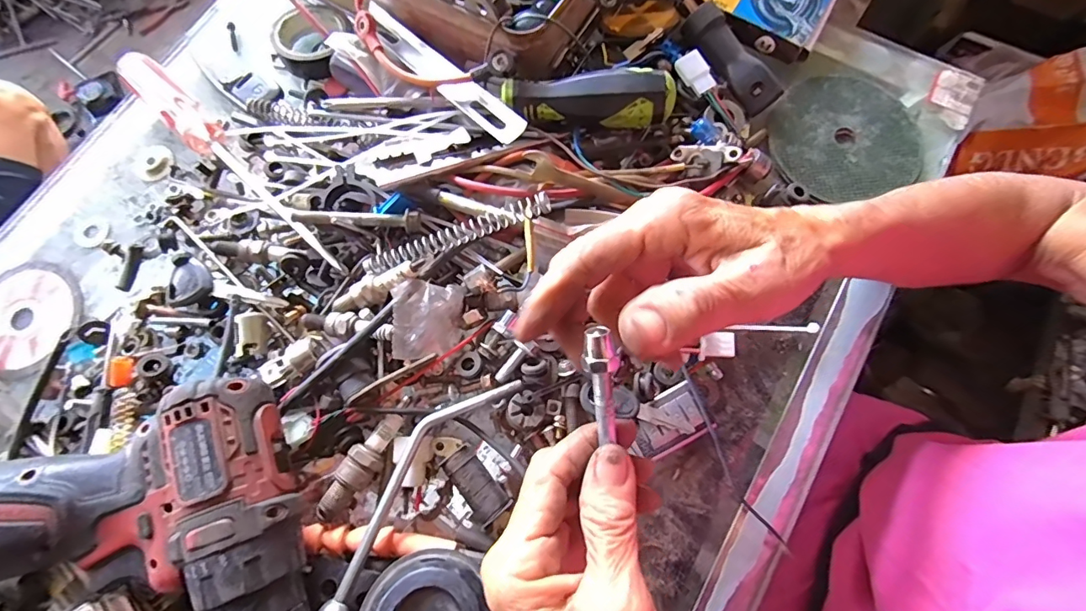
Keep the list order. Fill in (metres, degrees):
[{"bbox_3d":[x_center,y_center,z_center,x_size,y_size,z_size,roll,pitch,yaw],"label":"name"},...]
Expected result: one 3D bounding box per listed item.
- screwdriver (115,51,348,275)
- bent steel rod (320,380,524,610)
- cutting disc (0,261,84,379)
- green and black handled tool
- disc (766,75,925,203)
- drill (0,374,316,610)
[{"bbox_3d":[-0.212,-0.097,0.324,0.232,0.022,0.025,42,80,10],"label":"screwdriver"},{"bbox_3d":[-0.072,0.096,0.261,0.036,0.020,0.152,37,79,9],"label":"bent steel rod"},{"bbox_3d":[-0.341,0.006,0.312,0.073,0.005,0.076,-1,74,2],"label":"cutting disc"},{"bbox_3d":[0.028,-0.132,0.301,0.104,0.030,0.027,6,76,2],"label":"green and black handled tool"},{"bbox_3d":[0.211,-0.119,0.332,0.103,0.006,0.092,-19,77,-5],"label":"disc"},{"bbox_3d":[-0.214,0.132,0.226,0.195,0.066,0.139,-20,77,-5],"label":"drill"}]

